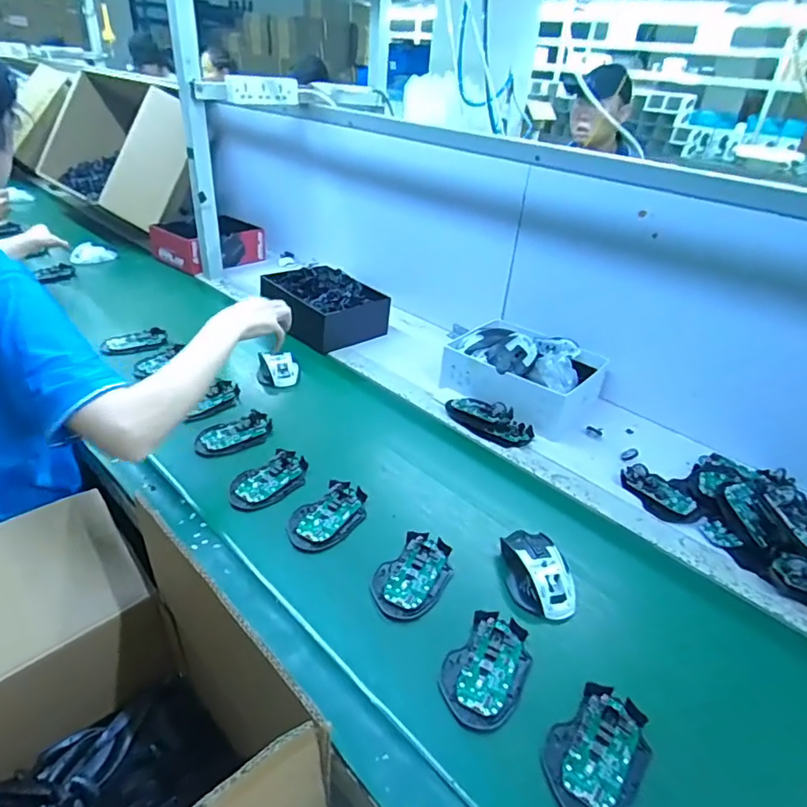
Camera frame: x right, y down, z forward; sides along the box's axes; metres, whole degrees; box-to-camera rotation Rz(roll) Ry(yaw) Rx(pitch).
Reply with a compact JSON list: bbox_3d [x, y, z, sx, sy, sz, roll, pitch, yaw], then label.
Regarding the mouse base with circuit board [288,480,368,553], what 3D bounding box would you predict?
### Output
[{"bbox_3d":[-0.095,0.141,0.669,0.069,0.015,0.111,25,37,26],"label":"mouse base with circuit board"}]

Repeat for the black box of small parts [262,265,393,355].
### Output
[{"bbox_3d":[-0.168,-0.215,1.136,0.235,0.094,0.184,30,40,32],"label":"black box of small parts"}]

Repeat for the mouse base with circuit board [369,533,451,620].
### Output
[{"bbox_3d":[0.013,0.194,0.604,0.071,0.015,0.114,25,37,25],"label":"mouse base with circuit board"}]

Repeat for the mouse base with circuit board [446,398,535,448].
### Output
[{"bbox_3d":[0.141,0.022,0.873,0.152,0.038,0.070,29,39,31],"label":"mouse base with circuit board"}]

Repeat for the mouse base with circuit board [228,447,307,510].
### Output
[{"bbox_3d":[-0.180,0.102,0.714,0.072,0.014,0.118,31,40,32],"label":"mouse base with circuit board"}]

